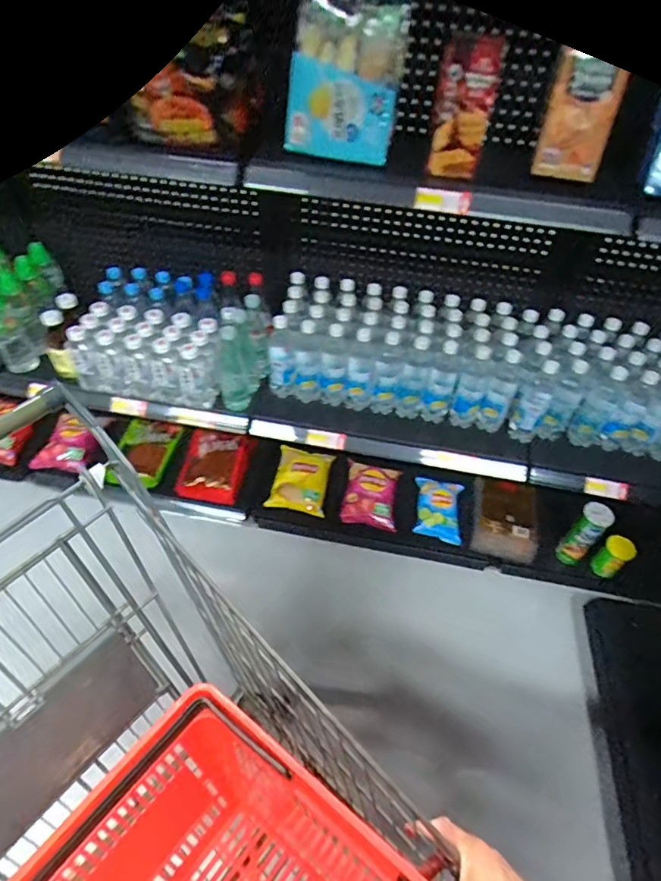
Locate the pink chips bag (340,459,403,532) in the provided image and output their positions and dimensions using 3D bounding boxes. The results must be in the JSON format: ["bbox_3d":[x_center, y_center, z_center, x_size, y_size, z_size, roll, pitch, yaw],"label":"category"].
[{"bbox_3d":[0.114,0.149,1.449,0.143,0.049,0.189,8,47,4],"label":"pink chips bag"}]

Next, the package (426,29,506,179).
[{"bbox_3d":[0.213,-0.548,0.858,0.104,0.211,0.042,26,56,19],"label":"package"}]

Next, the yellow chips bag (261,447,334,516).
[{"bbox_3d":[-0.082,0.109,1.480,0.156,0.035,0.198,11,47,7],"label":"yellow chips bag"}]

